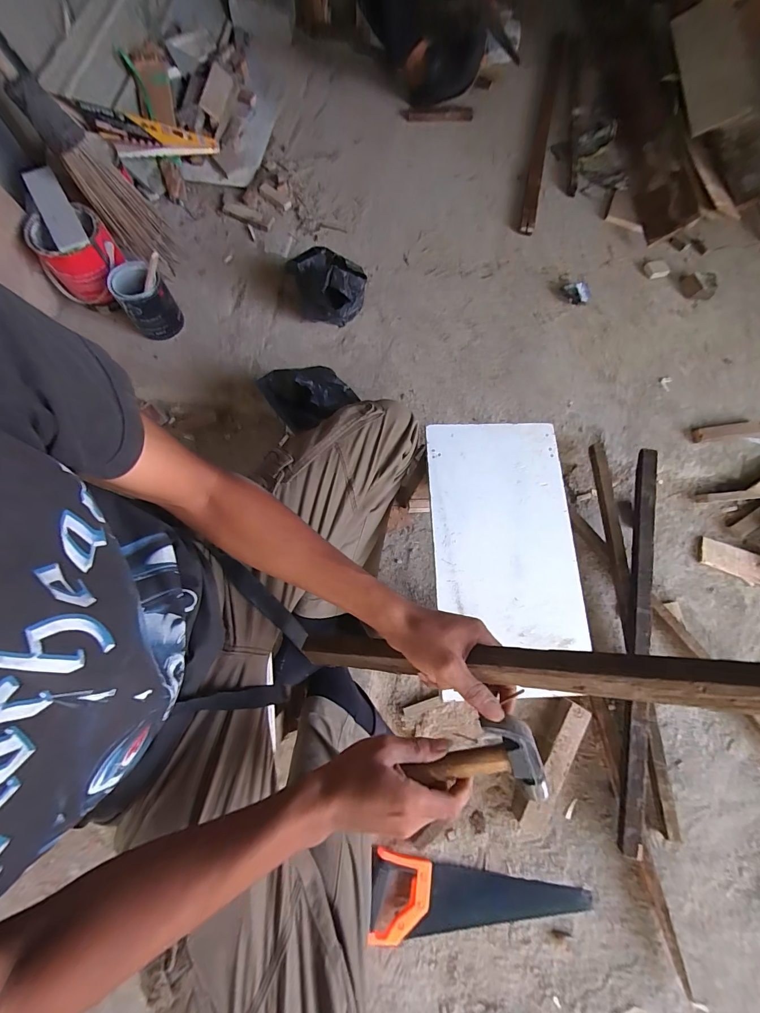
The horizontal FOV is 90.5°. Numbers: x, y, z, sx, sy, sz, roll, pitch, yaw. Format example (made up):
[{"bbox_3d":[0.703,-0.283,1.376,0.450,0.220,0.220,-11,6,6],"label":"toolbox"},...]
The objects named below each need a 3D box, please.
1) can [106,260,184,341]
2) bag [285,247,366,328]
[{"bbox_3d":[-0.534,-0.470,0.875,0.105,0.129,0.107,1,73,-2],"label":"can"},{"bbox_3d":[-0.129,-0.518,0.894,0.167,0.168,0.128,34,75,8],"label":"bag"}]

